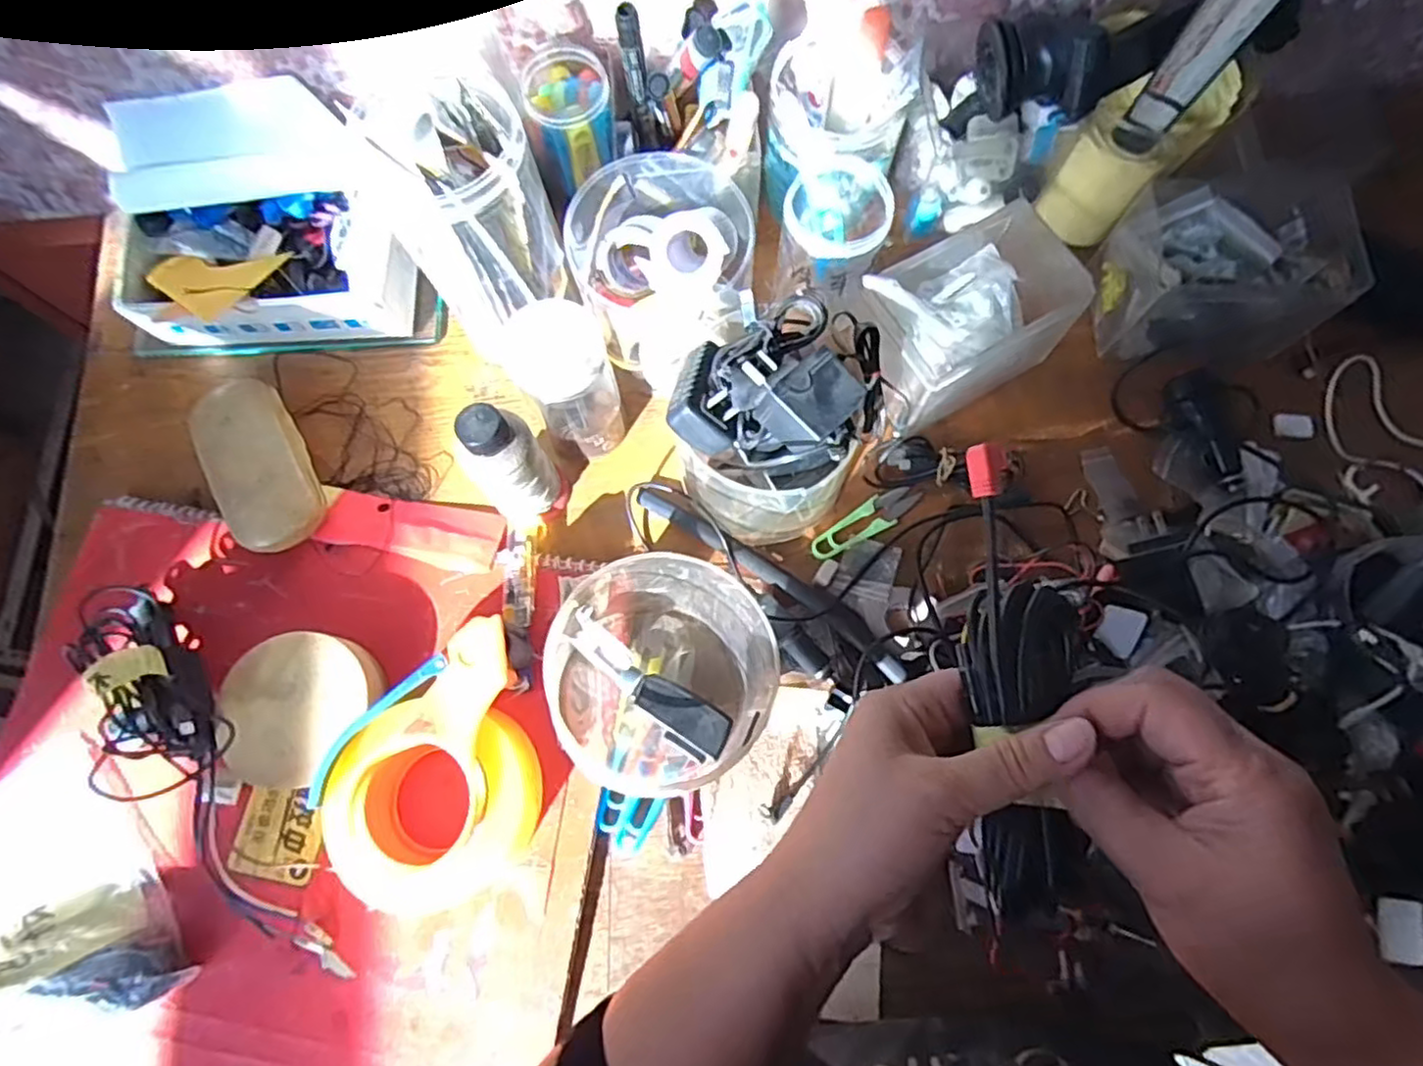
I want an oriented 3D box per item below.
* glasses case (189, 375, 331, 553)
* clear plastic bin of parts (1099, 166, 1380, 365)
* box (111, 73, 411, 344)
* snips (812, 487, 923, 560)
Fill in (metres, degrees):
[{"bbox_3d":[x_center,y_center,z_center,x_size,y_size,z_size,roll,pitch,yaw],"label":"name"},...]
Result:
[{"bbox_3d":[-0.344,-0.058,0.527,0.065,0.047,0.164,-29,75,-7],"label":"glasses case"},{"bbox_3d":[0.374,-0.191,0.523,0.138,0.087,0.112,-2,73,0],"label":"clear plastic bin of parts"},{"bbox_3d":[-0.348,-0.238,0.556,0.214,0.111,0.168,-5,73,0],"label":"box"},{"bbox_3d":[0.116,-0.008,0.526,0.091,0.007,0.026,-33,75,-8],"label":"snips"}]

